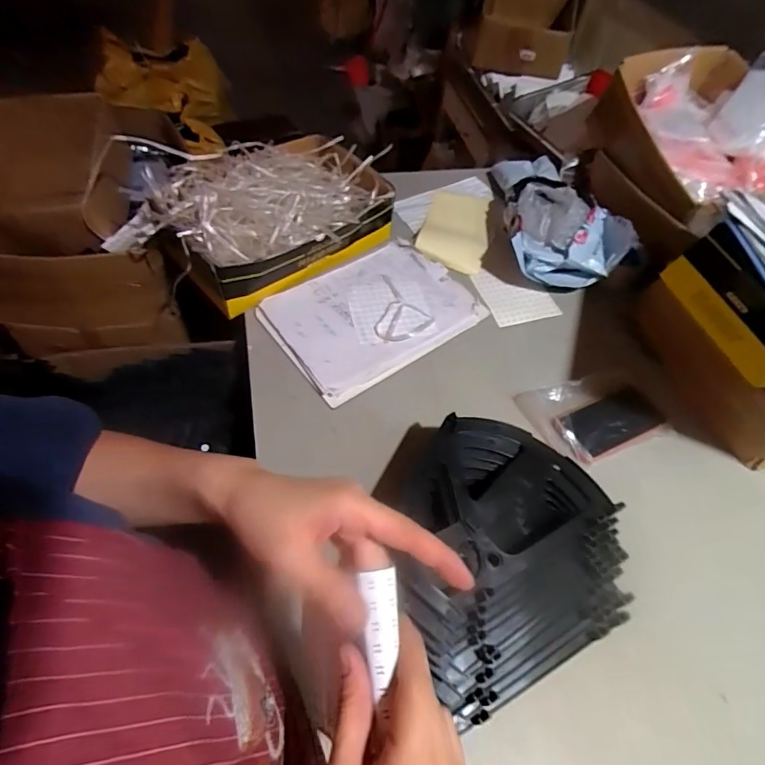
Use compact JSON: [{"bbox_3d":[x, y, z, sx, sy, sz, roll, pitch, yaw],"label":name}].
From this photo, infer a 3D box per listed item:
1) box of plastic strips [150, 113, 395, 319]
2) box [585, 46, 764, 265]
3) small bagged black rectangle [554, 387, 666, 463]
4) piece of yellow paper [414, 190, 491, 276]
[{"bbox_3d":[-0.180,-0.286,0.784,0.267,0.110,0.350,39,61,21],"label":"box of plastic strips"},{"bbox_3d":[0.587,-0.421,0.836,0.328,0.210,0.351,-3,55,-7],"label":"box"},{"bbox_3d":[0.325,0.054,0.661,0.161,0.017,0.076,-19,58,-17],"label":"small bagged black rectangle"},{"bbox_3d":[0.143,-0.301,0.899,0.124,0.017,0.222,16,55,6],"label":"piece of yellow paper"}]

